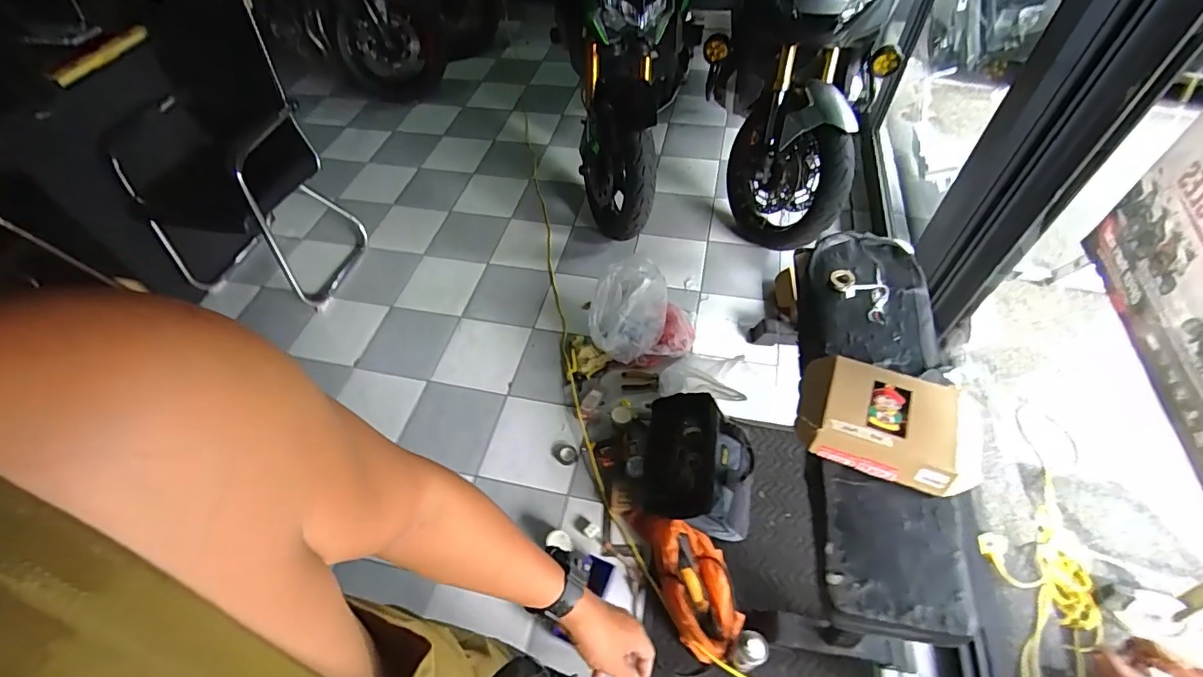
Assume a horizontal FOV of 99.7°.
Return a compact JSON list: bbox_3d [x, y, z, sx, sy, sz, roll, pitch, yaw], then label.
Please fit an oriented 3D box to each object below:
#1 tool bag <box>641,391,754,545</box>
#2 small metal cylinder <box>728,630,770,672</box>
[{"bbox_3d":[0.289,0.363,1.516,0.318,0.158,0.406,6,53,8],"label":"tool bag"},{"bbox_3d":[0.343,0.744,1.205,0.068,0.168,0.071,-2,53,2],"label":"small metal cylinder"}]

